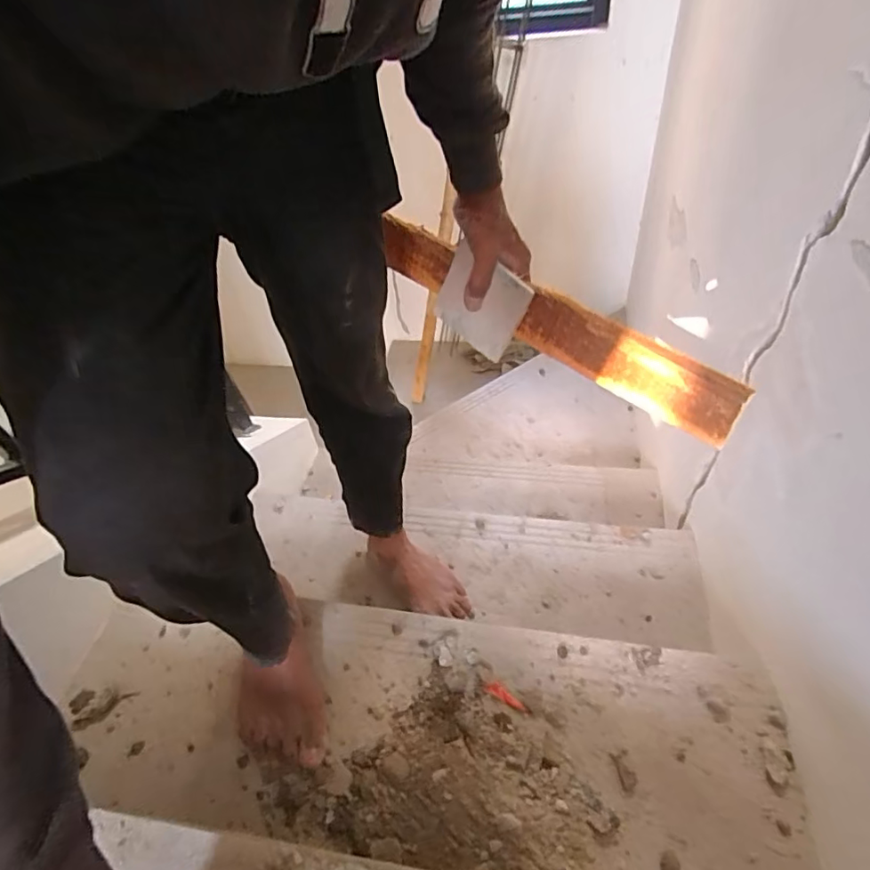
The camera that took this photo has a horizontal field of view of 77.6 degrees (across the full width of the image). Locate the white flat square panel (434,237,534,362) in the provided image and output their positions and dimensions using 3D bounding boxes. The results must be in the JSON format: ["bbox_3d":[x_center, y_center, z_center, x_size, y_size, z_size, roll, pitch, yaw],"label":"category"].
[{"bbox_3d":[0.048,-0.146,0.603,0.110,0.086,0.005,42,33,27],"label":"white flat square panel"}]

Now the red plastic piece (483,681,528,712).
[{"bbox_3d":[0.083,0.301,0.626,0.053,0.004,0.015,21,51,26],"label":"red plastic piece"}]

